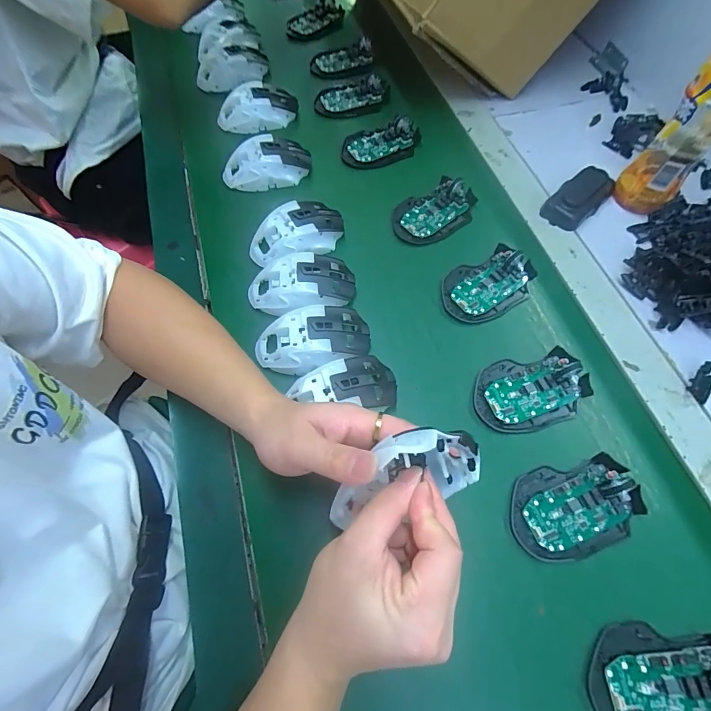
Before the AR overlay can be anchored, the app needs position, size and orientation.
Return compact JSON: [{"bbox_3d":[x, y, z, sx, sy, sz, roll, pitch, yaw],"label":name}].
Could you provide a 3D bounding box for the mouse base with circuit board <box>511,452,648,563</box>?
[{"bbox_3d":[0.193,0.131,0.330,0.112,0.026,0.073,-11,64,-4],"label":"mouse base with circuit board"}]

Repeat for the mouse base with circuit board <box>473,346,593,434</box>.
[{"bbox_3d":[0.178,0.035,0.385,0.114,0.018,0.073,-10,64,-3],"label":"mouse base with circuit board"}]

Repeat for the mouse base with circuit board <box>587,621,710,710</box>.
[{"bbox_3d":[0.233,0.242,0.276,0.112,0.023,0.074,-1,64,1],"label":"mouse base with circuit board"}]

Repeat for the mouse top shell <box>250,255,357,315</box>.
[{"bbox_3d":[-0.061,-0.078,0.429,0.117,0.035,0.063,-3,64,0],"label":"mouse top shell"}]

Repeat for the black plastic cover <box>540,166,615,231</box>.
[{"bbox_3d":[0.288,-0.203,0.494,0.103,0.020,0.051,-42,70,-17],"label":"black plastic cover"}]

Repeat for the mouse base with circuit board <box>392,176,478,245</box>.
[{"bbox_3d":[0.103,-0.186,0.486,0.111,0.028,0.075,-16,65,-6],"label":"mouse base with circuit board"}]

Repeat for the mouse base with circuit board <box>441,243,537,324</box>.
[{"bbox_3d":[0.156,-0.084,0.441,0.114,0.023,0.073,-28,67,-12],"label":"mouse base with circuit board"}]

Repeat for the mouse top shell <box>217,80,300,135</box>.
[{"bbox_3d":[-0.145,-0.365,0.562,0.116,0.035,0.062,-20,65,-8],"label":"mouse top shell"}]

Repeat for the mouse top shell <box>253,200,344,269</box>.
[{"bbox_3d":[-0.071,-0.150,0.460,0.120,0.032,0.068,-22,66,-9],"label":"mouse top shell"}]

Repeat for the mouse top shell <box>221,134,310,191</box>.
[{"bbox_3d":[-0.120,-0.258,0.512,0.120,0.035,0.063,-17,65,-6],"label":"mouse top shell"}]

